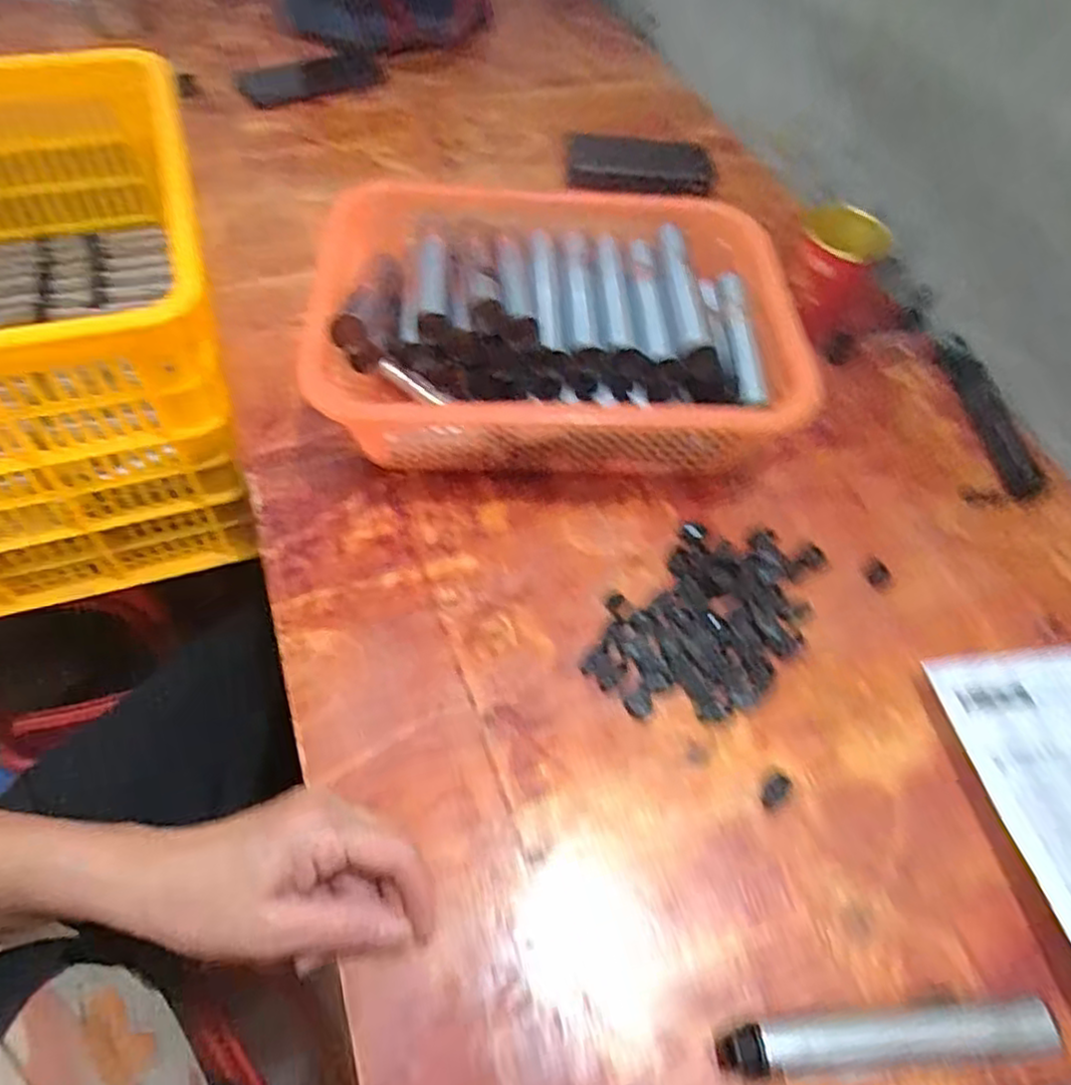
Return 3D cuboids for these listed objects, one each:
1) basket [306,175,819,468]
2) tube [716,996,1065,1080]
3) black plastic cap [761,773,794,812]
[{"bbox_3d":[0.000,-0.159,0.555,0.347,0.099,0.254,0,56,-3],"label":"basket"},{"bbox_3d":[0.166,0.233,0.336,0.155,0.017,0.022,-2,56,-4],"label":"tube"},{"bbox_3d":[0.137,0.141,0.408,0.013,0.004,0.024,32,60,17],"label":"black plastic cap"}]

